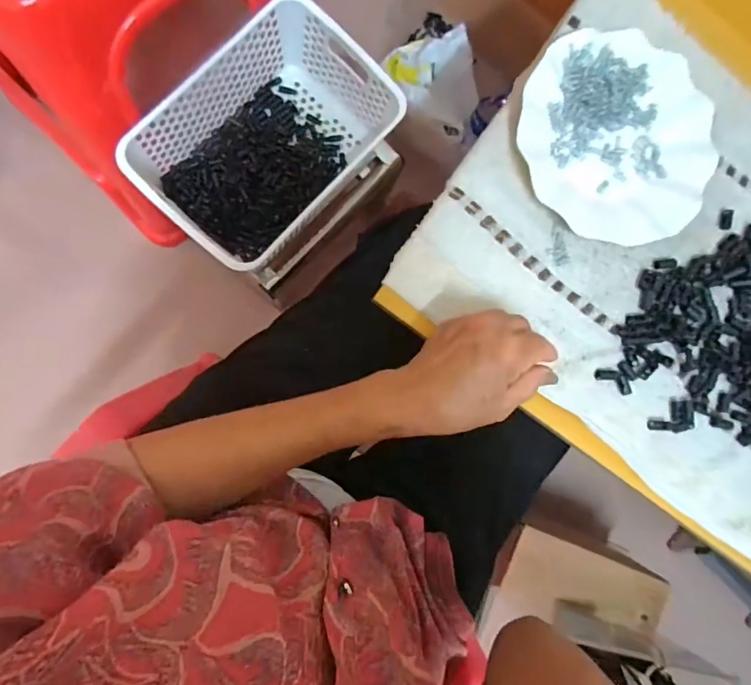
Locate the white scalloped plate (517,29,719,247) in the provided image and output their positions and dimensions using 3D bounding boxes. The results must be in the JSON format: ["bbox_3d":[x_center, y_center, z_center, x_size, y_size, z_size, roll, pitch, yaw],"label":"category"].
[{"bbox_3d":[0.214,-0.179,0.404,0.173,0.021,0.182,0,89,-9],"label":"white scalloped plate"}]

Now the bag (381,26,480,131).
[{"bbox_3d":[0.101,-0.501,0.841,0.172,0.060,0.153,16,86,-9],"label":"bag"}]

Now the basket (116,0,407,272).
[{"bbox_3d":[-0.139,-0.258,0.599,0.204,0.112,0.310,44,83,-6],"label":"basket"}]

